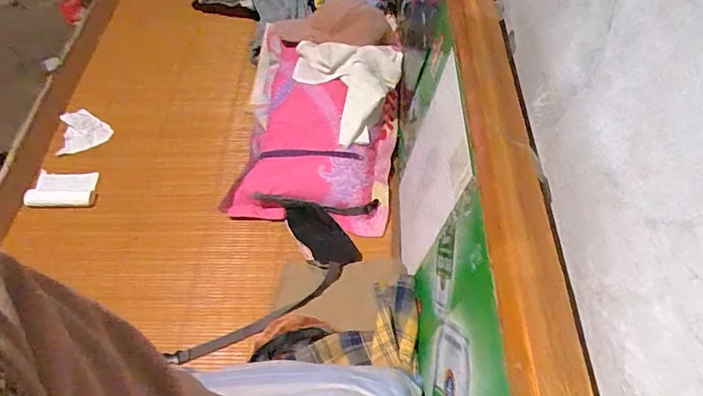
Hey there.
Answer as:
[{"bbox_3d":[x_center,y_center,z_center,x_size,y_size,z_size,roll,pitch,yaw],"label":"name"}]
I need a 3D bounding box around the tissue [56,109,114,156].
[{"bbox_3d":[-0.646,-0.151,1.177,0.097,0.062,0.115,23,60,17],"label":"tissue"}]

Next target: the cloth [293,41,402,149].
[{"bbox_3d":[0.000,-0.235,1.099,0.247,0.073,0.270,-5,56,-1],"label":"cloth"}]

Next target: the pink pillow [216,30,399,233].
[{"bbox_3d":[-0.076,-0.162,1.111,0.342,0.102,0.478,5,56,5],"label":"pink pillow"}]

